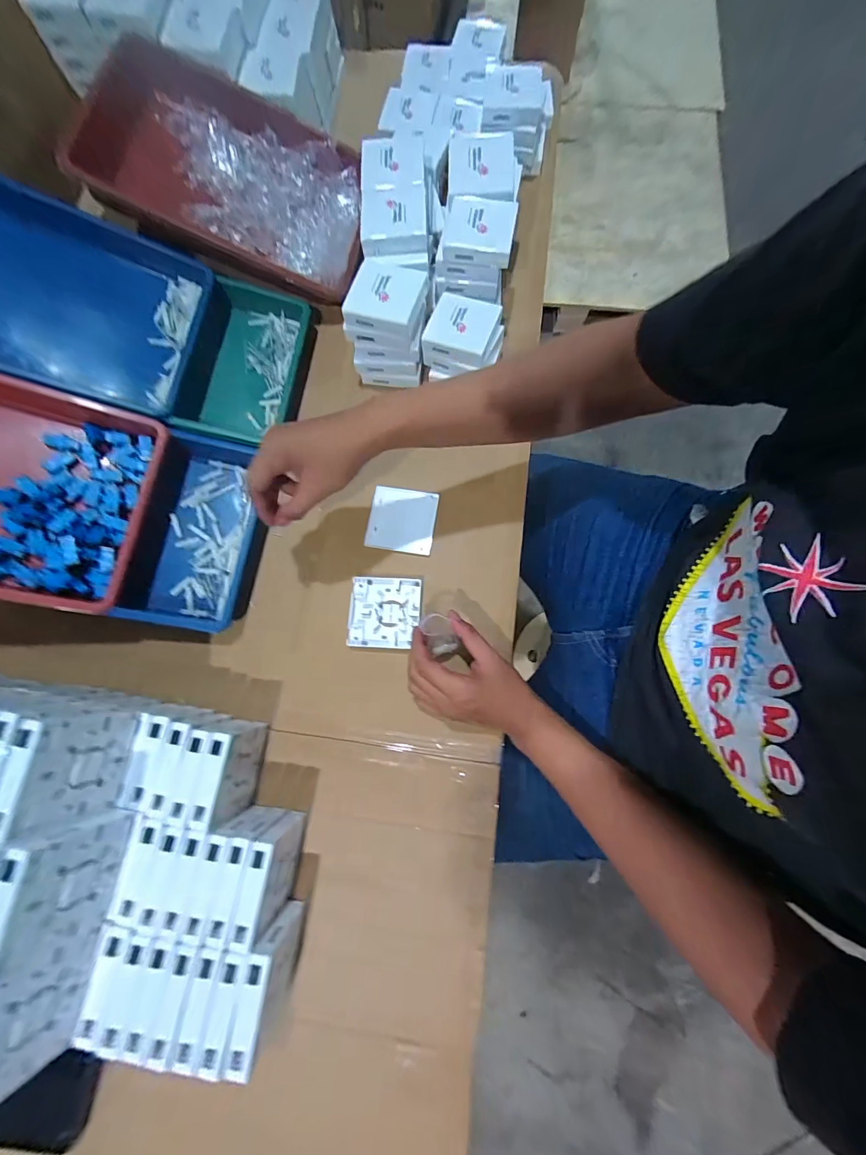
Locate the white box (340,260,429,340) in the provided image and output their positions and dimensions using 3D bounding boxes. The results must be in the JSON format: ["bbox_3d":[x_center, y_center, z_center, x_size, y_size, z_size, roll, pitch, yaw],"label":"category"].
[{"bbox_3d":[-0.056,-0.355,0.483,0.087,0.029,0.097,14,77,5],"label":"white box"}]

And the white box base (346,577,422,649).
[{"bbox_3d":[-0.061,0.044,0.483,0.087,0.017,0.086,2,77,2],"label":"white box base"}]

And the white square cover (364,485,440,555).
[{"bbox_3d":[-0.041,-0.076,0.509,0.087,0.011,0.084,8,77,3],"label":"white square cover"}]

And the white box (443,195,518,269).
[{"bbox_3d":[0.061,-0.448,0.497,0.085,0.026,0.083,10,77,4],"label":"white box"}]

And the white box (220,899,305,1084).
[{"bbox_3d":[-0.153,0.379,0.369,0.026,0.103,0.084,9,77,3],"label":"white box"}]

